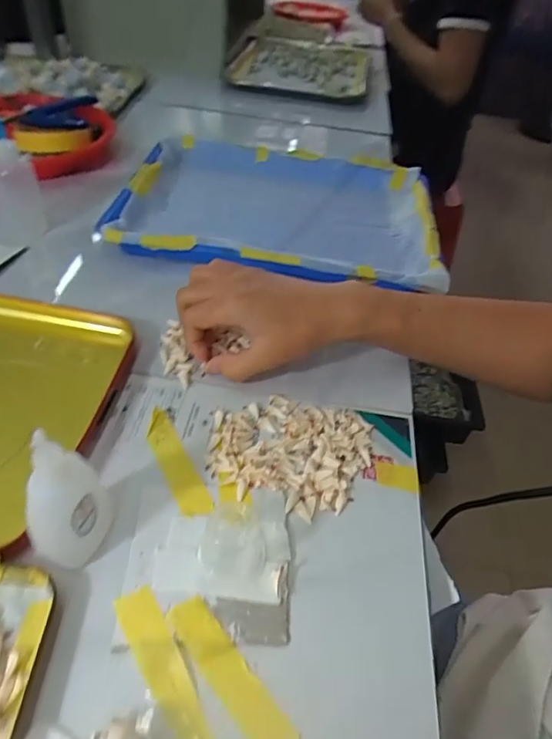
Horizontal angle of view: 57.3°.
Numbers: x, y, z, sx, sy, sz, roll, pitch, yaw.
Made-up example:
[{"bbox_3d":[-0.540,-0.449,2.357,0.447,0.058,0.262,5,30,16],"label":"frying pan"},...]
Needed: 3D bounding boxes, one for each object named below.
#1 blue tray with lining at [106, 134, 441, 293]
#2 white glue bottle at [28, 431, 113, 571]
[{"bbox_3d":[0.009,-0.168,0.543,0.308,0.047,0.247,9,44,2],"label":"blue tray with lining"},{"bbox_3d":[-0.108,0.068,0.260,0.033,0.080,0.034,4,44,-4],"label":"white glue bottle"}]

